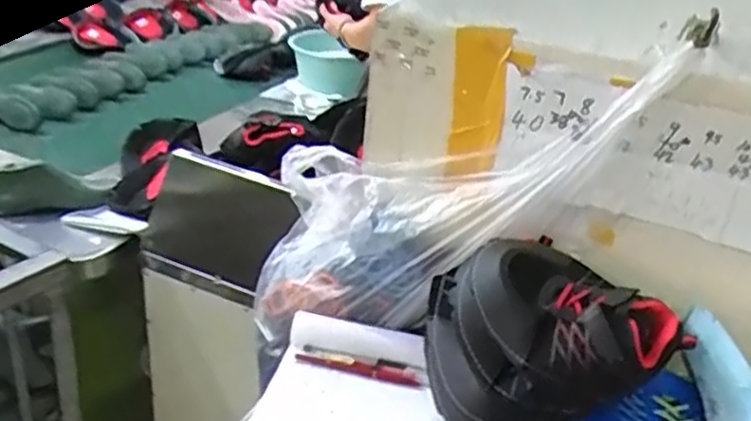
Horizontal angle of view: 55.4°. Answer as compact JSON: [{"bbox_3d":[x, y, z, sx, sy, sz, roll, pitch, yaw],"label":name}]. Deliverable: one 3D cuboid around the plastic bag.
[{"bbox_3d":[0.069,-0.011,0.786,0.553,0.200,0.132,-24,18,24],"label":"plastic bag"}]

